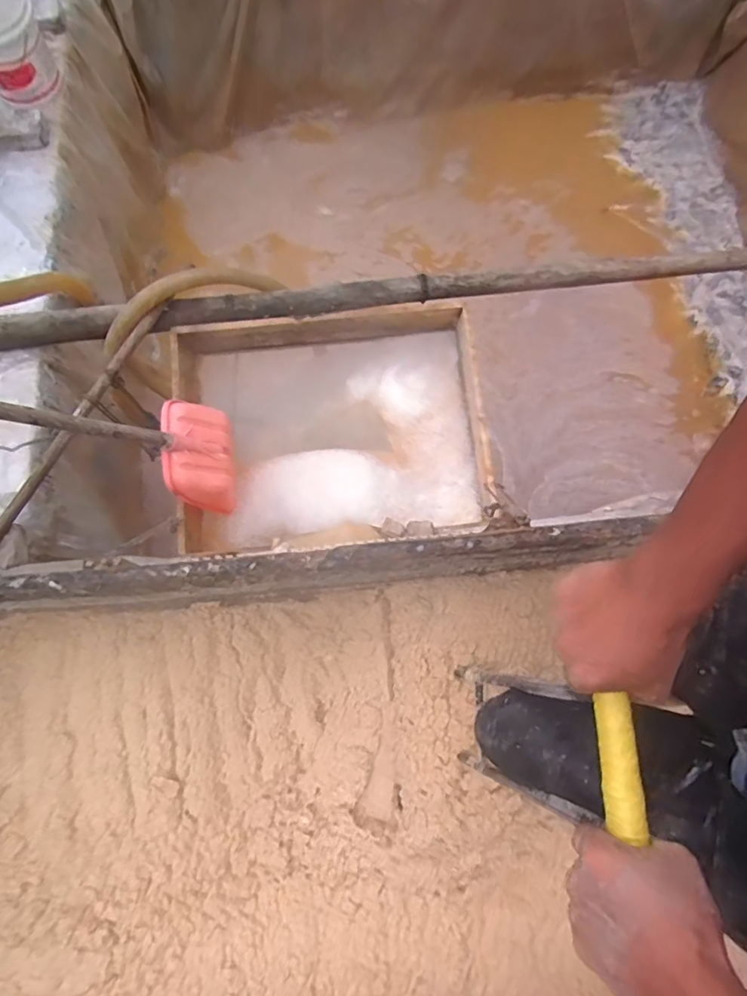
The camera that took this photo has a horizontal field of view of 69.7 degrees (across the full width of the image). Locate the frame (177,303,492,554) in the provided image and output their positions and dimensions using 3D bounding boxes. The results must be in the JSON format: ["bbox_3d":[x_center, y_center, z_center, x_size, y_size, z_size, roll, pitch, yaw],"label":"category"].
[{"bbox_3d":[-0.130,-0.210,1.640,0.913,0.168,0.735,-7,75,-2],"label":"frame"}]

